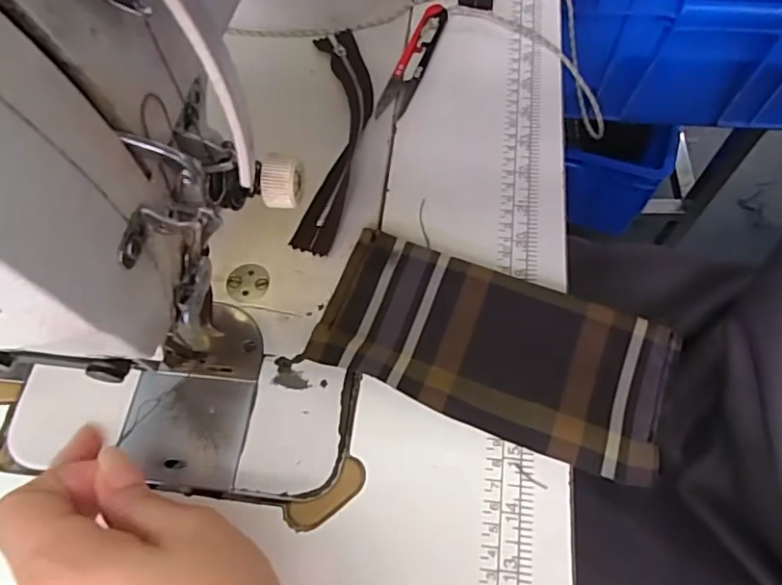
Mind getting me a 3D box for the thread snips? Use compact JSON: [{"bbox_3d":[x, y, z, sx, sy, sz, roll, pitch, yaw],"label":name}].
[{"bbox_3d":[0.016,-0.167,0.399,0.021,0.017,0.100,20,66,12],"label":"thread snips"}]

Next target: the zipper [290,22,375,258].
[{"bbox_3d":[-0.036,-0.110,0.367,0.041,0.018,0.184,1,63,3],"label":"zipper"}]

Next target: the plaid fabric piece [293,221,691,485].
[{"bbox_3d":[0.053,0.028,0.300,0.182,0.011,0.089,20,67,12],"label":"plaid fabric piece"}]

